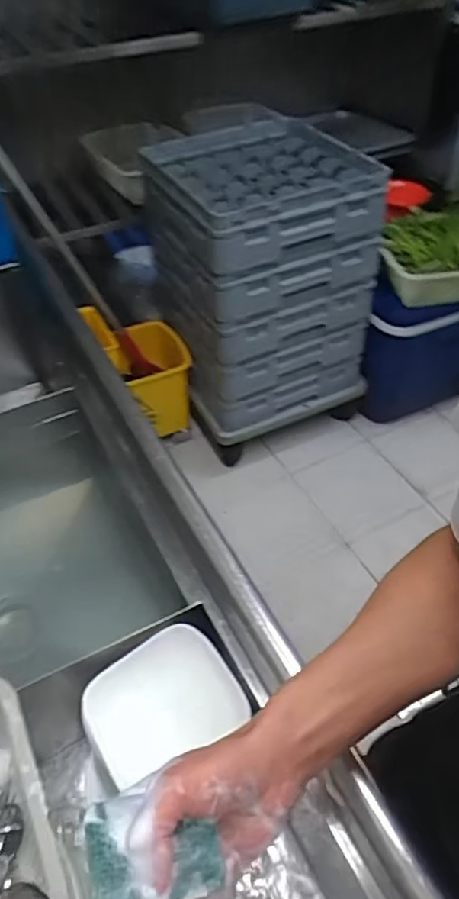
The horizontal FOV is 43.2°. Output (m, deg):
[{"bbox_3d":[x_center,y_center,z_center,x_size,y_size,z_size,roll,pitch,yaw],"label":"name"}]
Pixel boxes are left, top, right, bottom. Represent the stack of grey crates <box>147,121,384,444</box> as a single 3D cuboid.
[{"bbox_3d":[0.098,-0.562,1.860,0.601,0.681,0.681,-14,49,-11],"label":"stack of grey crates"}]

